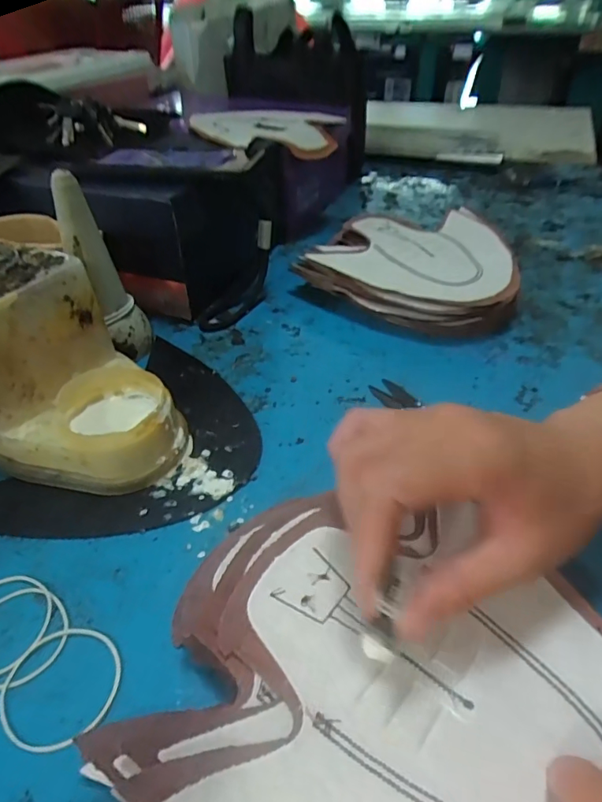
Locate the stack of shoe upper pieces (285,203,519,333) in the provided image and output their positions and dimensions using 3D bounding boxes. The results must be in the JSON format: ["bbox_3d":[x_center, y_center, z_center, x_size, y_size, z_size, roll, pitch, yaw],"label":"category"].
[{"bbox_3d":[0.114,-0.136,0.501,0.201,0.053,0.182,16,44,20],"label":"stack of shoe upper pieces"}]

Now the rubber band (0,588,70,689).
[{"bbox_3d":[-0.143,0.116,0.249,0.049,0.004,0.050,-1,40,1],"label":"rubber band"}]

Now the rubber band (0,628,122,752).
[{"bbox_3d":[-0.111,0.130,0.232,0.052,0.004,0.051,-1,40,1],"label":"rubber band"}]

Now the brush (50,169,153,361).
[{"bbox_3d":[-0.151,-0.098,0.391,0.041,0.143,0.035,-28,47,-28],"label":"brush"}]

